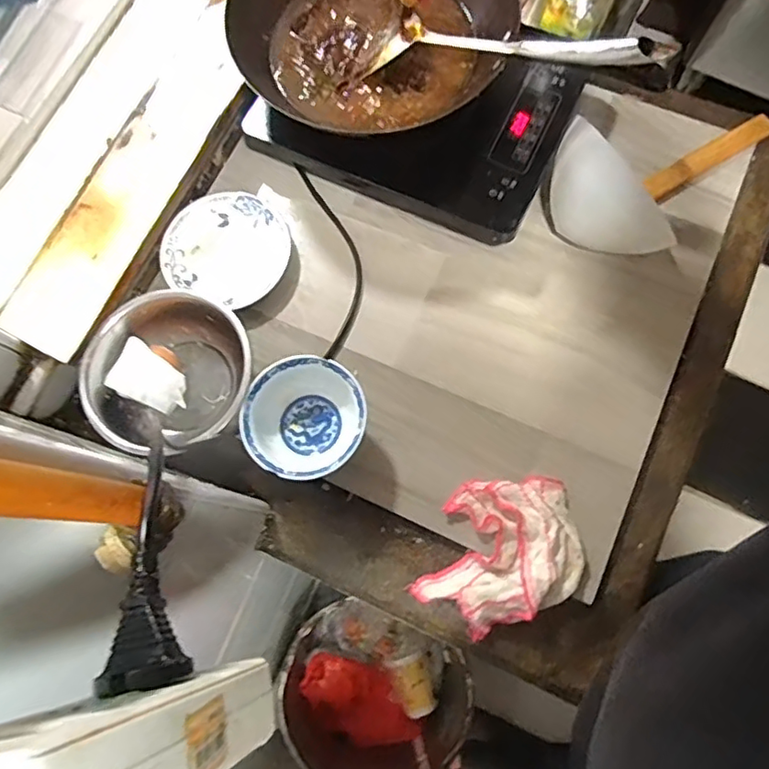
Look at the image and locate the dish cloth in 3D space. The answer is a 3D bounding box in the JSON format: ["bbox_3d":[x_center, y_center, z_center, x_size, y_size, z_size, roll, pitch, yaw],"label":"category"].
[{"bbox_3d":[0.114,0.170,0.599,0.179,0.036,0.137,-26,76,-5],"label":"dish cloth"}]

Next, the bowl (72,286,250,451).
[{"bbox_3d":[-0.229,-0.012,0.644,0.174,0.069,0.162,0,75,2],"label":"bowl"}]

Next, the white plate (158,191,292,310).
[{"bbox_3d":[-0.191,-0.167,0.712,0.139,0.024,0.137,0,75,2],"label":"white plate"}]

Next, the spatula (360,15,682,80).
[{"bbox_3d":[0.124,-0.339,0.594,0.313,0.029,0.064,19,76,26],"label":"spatula"}]

